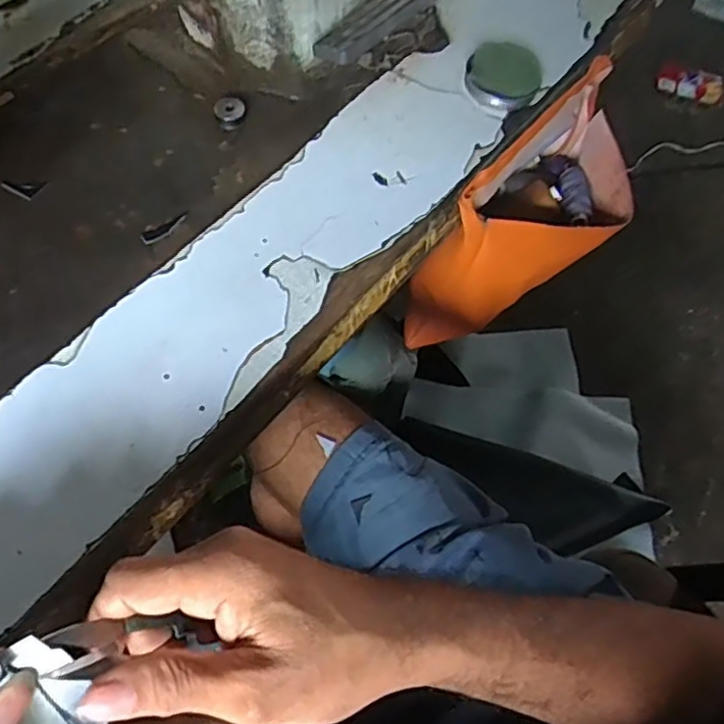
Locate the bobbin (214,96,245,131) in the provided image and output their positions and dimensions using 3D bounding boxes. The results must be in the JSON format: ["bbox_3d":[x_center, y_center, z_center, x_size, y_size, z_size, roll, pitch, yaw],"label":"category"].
[{"bbox_3d":[-0.093,-0.177,0.472,0.020,0.013,0.022,-12,64,-10],"label":"bobbin"}]

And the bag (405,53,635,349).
[{"bbox_3d":[0.146,-0.109,0.560,0.099,0.172,0.197,42,67,17],"label":"bag"}]

